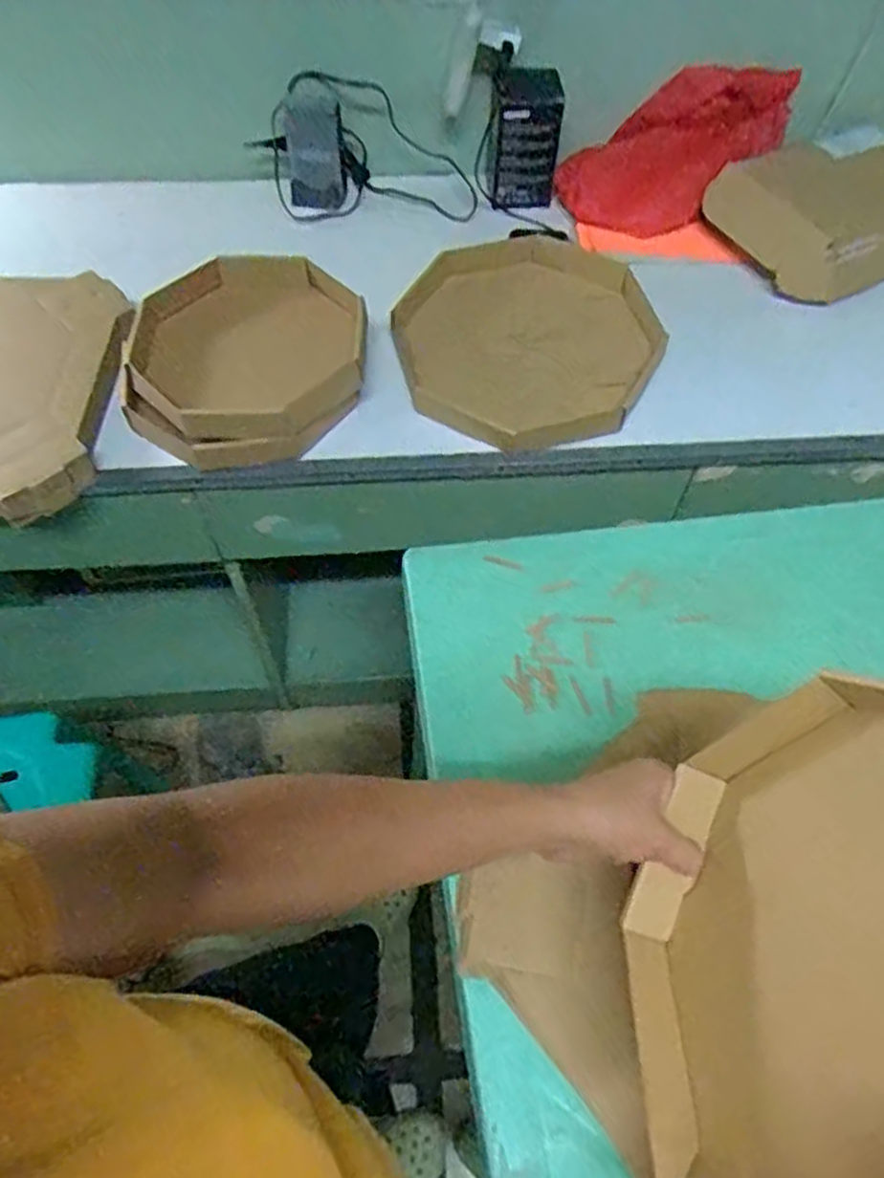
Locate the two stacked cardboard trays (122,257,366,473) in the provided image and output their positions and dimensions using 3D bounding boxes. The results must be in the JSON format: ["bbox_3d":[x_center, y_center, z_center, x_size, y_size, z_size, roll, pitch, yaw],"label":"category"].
[{"bbox_3d":[-0.217,-0.257,0.837,0.267,0.085,0.228,-23,61,-14],"label":"two stacked cardboard trays"}]

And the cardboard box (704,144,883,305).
[{"bbox_3d":[0.525,-0.499,1.004,0.304,0.082,0.222,-24,62,-15],"label":"cardboard box"}]

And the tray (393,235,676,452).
[{"bbox_3d":[0.100,-0.298,0.911,0.300,0.053,0.325,-10,59,-7],"label":"tray"}]

